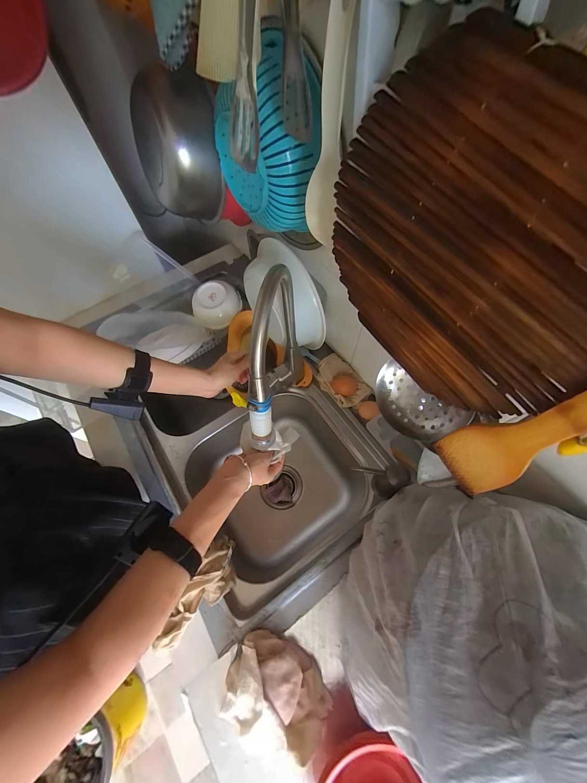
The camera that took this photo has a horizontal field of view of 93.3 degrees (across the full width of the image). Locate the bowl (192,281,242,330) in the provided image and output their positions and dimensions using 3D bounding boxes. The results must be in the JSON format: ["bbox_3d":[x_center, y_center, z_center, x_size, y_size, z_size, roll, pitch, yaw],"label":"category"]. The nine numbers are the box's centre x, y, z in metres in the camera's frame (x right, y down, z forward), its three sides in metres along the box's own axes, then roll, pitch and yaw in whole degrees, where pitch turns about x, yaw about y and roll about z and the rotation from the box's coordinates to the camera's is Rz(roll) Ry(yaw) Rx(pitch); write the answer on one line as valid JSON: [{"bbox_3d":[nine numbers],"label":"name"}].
[{"bbox_3d":[-0.207,-0.238,0.756,0.112,0.067,0.114,-1,66,2],"label":"bowl"}]

